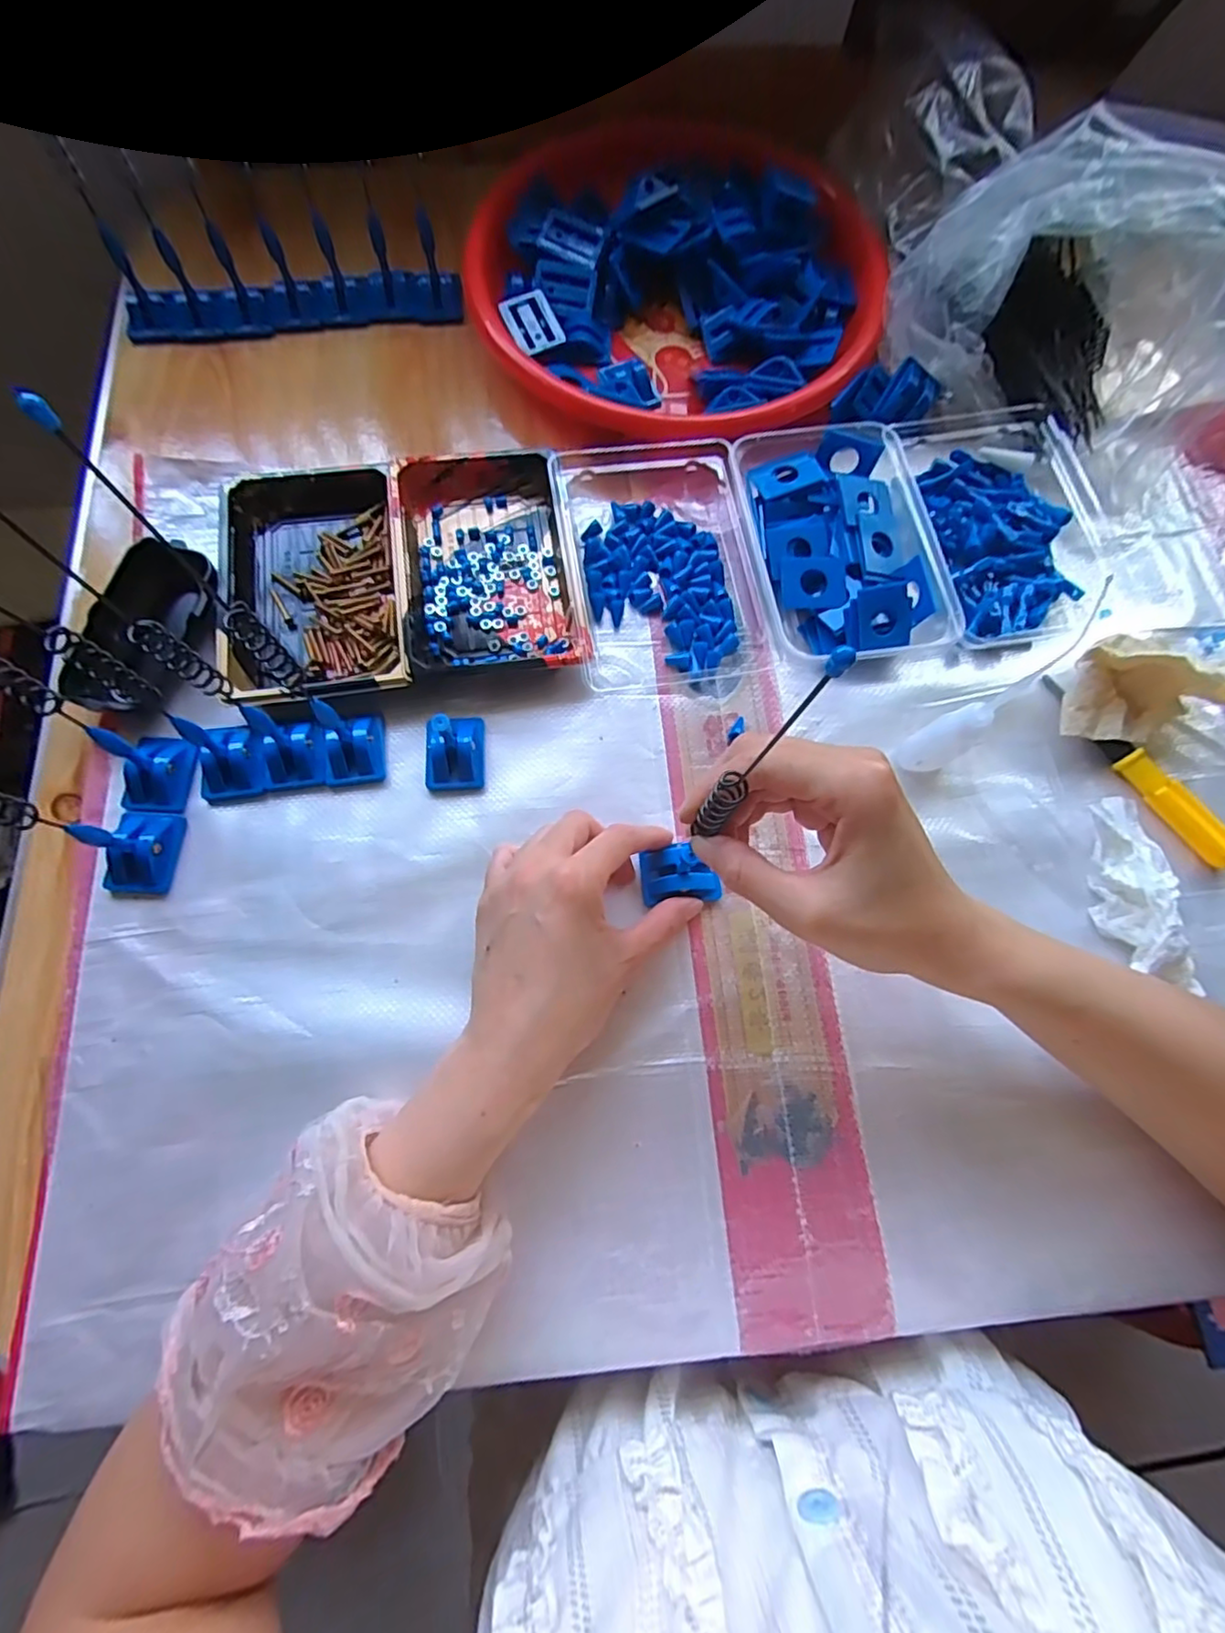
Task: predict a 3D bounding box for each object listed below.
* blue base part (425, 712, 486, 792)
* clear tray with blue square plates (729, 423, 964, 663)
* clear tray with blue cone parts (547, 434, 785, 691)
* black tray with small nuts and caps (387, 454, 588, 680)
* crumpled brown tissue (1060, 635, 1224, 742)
[{"bbox_3d":[-0.092,-0.043,0.356,0.033,0.043,0.045,-3,74,-3],"label":"blue base part"},{"bbox_3d":[0.142,-0.172,0.399,0.109,0.033,0.158,-9,74,-5],"label":"clear tray with blue square plates"},{"bbox_3d":[0.031,-0.167,0.400,0.118,0.028,0.167,-9,74,-5],"label":"clear tray with blue cone parts"},{"bbox_3d":[-0.081,-0.160,0.398,0.102,0.023,0.160,-9,74,-5],"label":"black tray with small nuts and caps"},{"bbox_3d":[0.307,-0.078,0.367,0.093,0.057,0.059,-18,75,-7],"label":"crumpled brown tissue"}]

